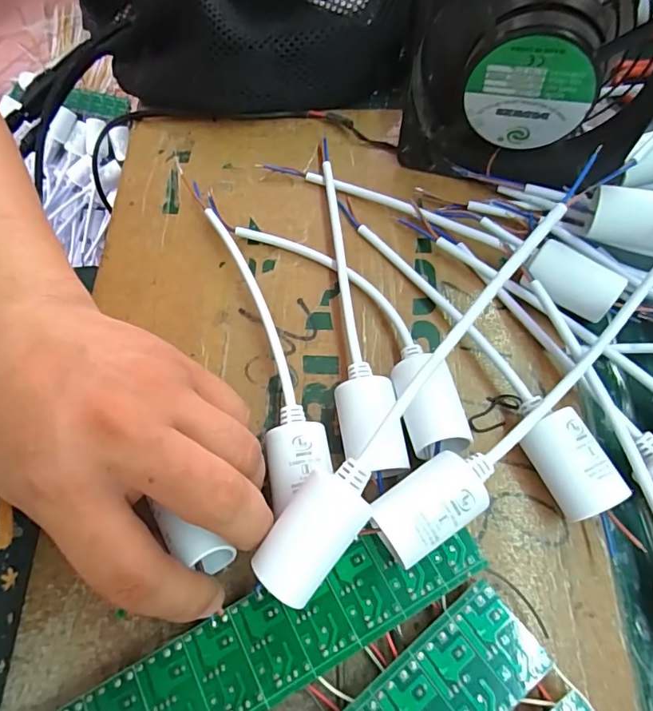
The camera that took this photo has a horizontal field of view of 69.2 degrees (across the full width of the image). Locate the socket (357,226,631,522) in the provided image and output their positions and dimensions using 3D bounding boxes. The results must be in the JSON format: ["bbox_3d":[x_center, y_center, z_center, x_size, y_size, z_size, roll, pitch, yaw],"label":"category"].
[{"bbox_3d":[0.073,-0.006,0.234,0.025,0.028,0.180,-27,69,-9],"label":"socket"}]

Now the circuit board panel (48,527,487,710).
[{"bbox_3d":[-0.031,0.119,0.185,0.198,0.006,0.039,-27,68,-9],"label":"circuit board panel"}]

